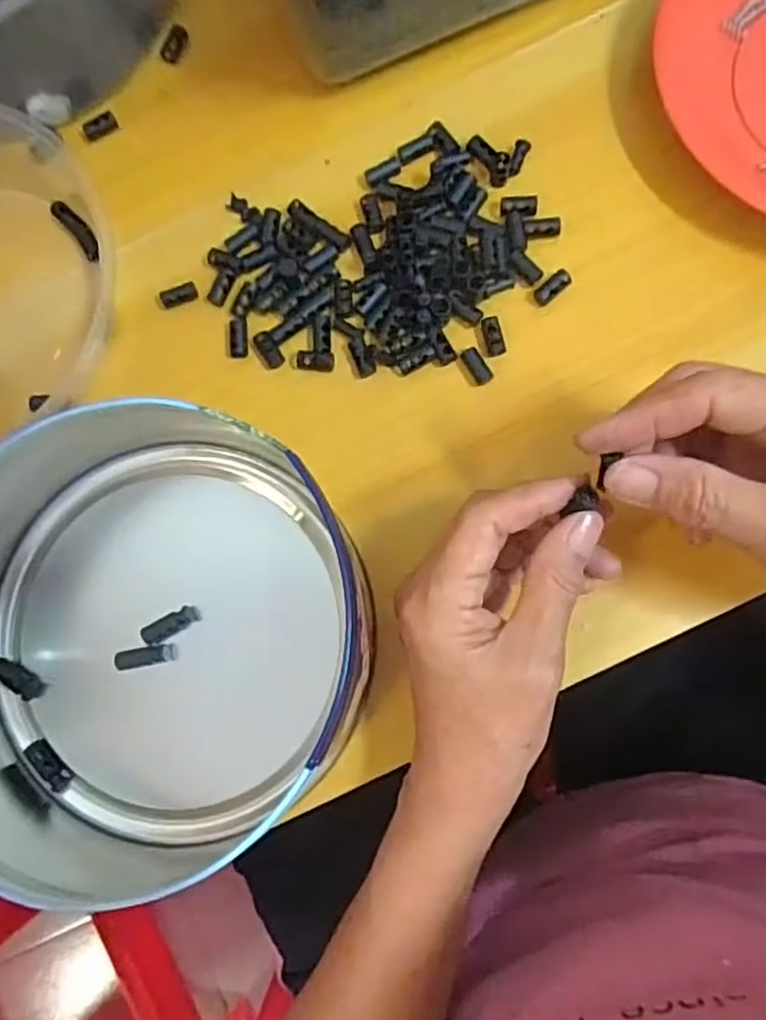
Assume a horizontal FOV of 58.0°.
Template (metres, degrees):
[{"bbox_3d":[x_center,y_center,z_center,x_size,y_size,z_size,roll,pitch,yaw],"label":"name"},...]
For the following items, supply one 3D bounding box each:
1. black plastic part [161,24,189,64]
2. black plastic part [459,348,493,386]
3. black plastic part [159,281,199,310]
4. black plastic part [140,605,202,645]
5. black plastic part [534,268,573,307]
[{"bbox_3d":[-0.115,-0.257,0.381,0.012,0.006,0.019,29,86,6],"label":"black plastic part"},{"bbox_3d":[0.046,-0.071,0.340,0.009,0.004,0.018,-33,83,-1],"label":"black plastic part"},{"bbox_3d":[-0.106,-0.112,0.360,0.021,0.004,0.009,-19,83,0],"label":"black plastic part"},{"bbox_3d":[-0.101,0.055,0.331,0.028,0.010,0.009,-27,81,1],"label":"black plastic part"},{"bbox_3d":[0.084,-0.110,0.339,0.020,0.004,0.009,-39,83,-2],"label":"black plastic part"}]

